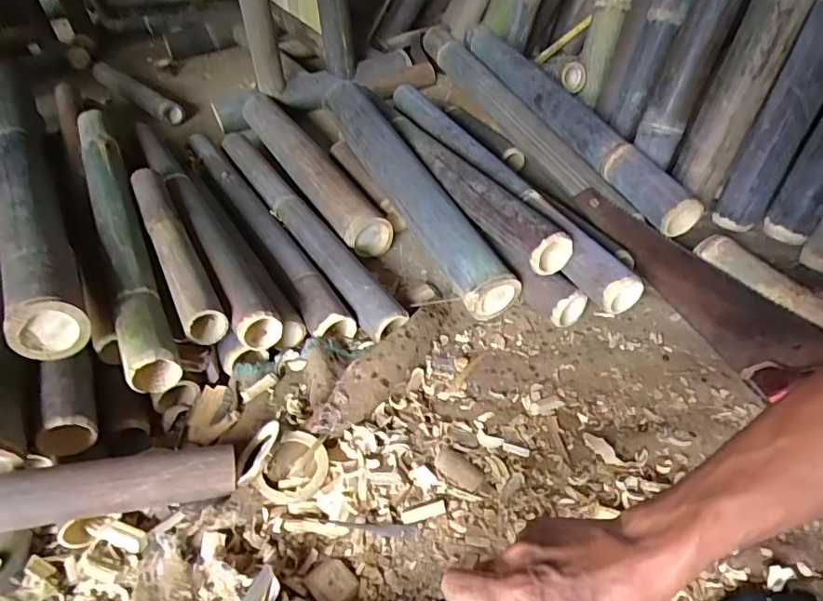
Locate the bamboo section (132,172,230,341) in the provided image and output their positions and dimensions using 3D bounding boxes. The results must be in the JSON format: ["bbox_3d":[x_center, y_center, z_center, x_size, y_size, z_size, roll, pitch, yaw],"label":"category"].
[{"bbox_3d":[-0.335,-0.080,0.739,0.054,0.060,0.367,-24,46,-20],"label":"bamboo section"}]

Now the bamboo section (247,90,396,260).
[{"bbox_3d":[-0.206,-0.265,1.017,0.080,0.078,0.567,-25,46,-20],"label":"bamboo section"}]

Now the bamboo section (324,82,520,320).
[{"bbox_3d":[-0.003,-0.181,0.830,0.076,0.067,0.502,-23,59,-18],"label":"bamboo section"}]

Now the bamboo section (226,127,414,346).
[{"bbox_3d":[-0.195,-0.143,0.906,0.065,0.070,0.643,-26,46,-21],"label":"bamboo section"}]

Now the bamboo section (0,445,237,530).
[{"bbox_3d":[-0.285,0.173,0.507,0.221,0.039,0.052,-1,39,-24],"label":"bamboo section"}]

